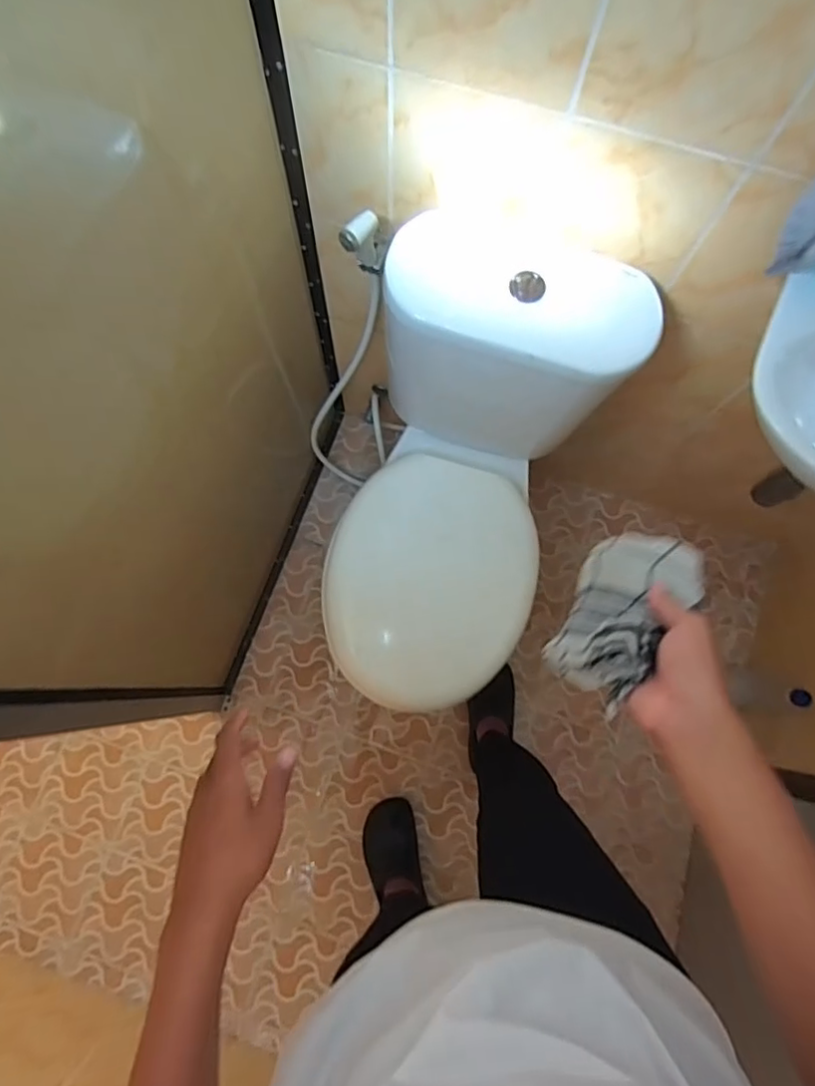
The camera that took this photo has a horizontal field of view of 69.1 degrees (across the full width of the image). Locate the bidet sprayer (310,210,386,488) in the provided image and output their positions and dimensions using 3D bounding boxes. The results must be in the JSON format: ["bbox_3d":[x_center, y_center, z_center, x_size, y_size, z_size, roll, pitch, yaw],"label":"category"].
[{"bbox_3d":[-0.130,-0.315,1.136,0.160,0.739,0.167,0,76,-2],"label":"bidet sprayer"}]

